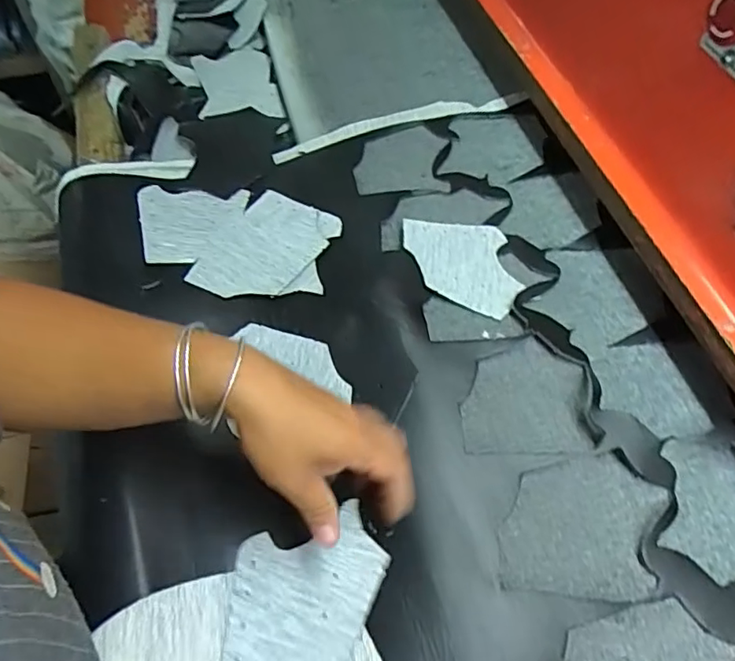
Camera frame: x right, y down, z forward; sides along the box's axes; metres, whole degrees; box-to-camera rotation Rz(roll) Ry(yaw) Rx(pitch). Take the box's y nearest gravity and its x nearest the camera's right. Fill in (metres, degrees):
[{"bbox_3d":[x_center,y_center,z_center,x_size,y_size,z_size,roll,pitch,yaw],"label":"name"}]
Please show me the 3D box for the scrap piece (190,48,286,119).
[{"bbox_3d":[-0.165,-0.311,0.719,0.104,0.013,0.126,-8,63,-23],"label":"scrap piece"}]

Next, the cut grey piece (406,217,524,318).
[{"bbox_3d":[0.090,-0.065,0.553,0.107,0.008,0.104,4,58,1],"label":"cut grey piece"}]

